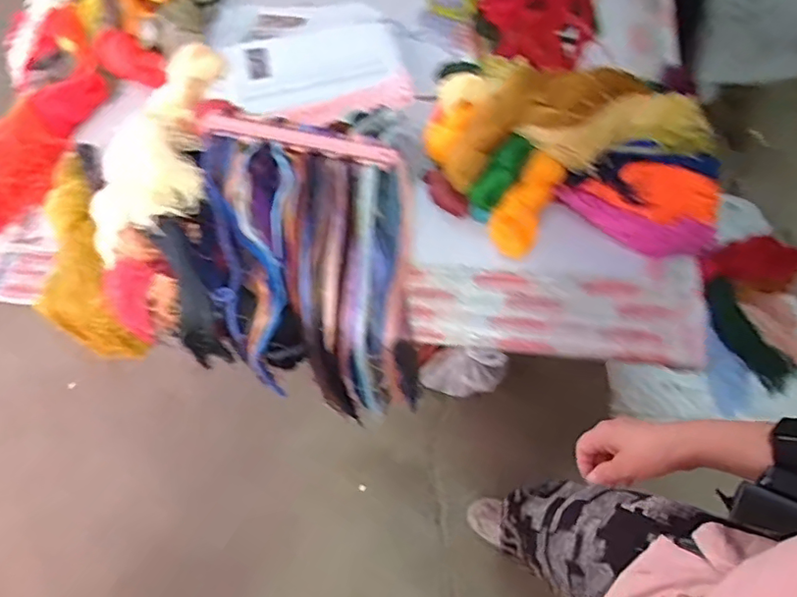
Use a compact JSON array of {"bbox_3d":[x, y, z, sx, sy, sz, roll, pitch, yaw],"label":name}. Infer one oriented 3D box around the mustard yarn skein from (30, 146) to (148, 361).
[{"bbox_3d":[-0.509,-0.078,0.882,0.118,0.094,0.318,-13,87,-3],"label":"mustard yarn skein"}]

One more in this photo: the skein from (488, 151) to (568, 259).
[{"bbox_3d":[0.189,-0.138,0.827,0.071,0.042,0.153,29,111,17],"label":"skein"}]

